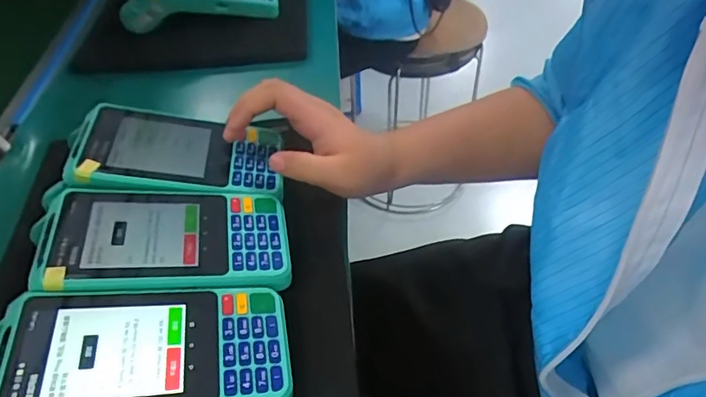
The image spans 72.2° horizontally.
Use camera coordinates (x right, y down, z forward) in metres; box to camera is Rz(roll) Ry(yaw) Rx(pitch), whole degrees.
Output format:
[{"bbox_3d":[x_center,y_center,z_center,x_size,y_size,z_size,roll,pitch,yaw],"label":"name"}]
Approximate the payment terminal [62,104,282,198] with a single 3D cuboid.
[{"bbox_3d":[-0.130,-0.035,0.367,0.141,0.049,0.082,-8,49,-3],"label":"payment terminal"}]

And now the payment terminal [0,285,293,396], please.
[{"bbox_3d":[-0.119,0.091,0.269,0.164,0.063,0.079,-11,49,-5],"label":"payment terminal"}]

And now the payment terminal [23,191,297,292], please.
[{"bbox_3d":[-0.118,0.031,0.320,0.144,0.061,0.076,-11,49,-6],"label":"payment terminal"}]

